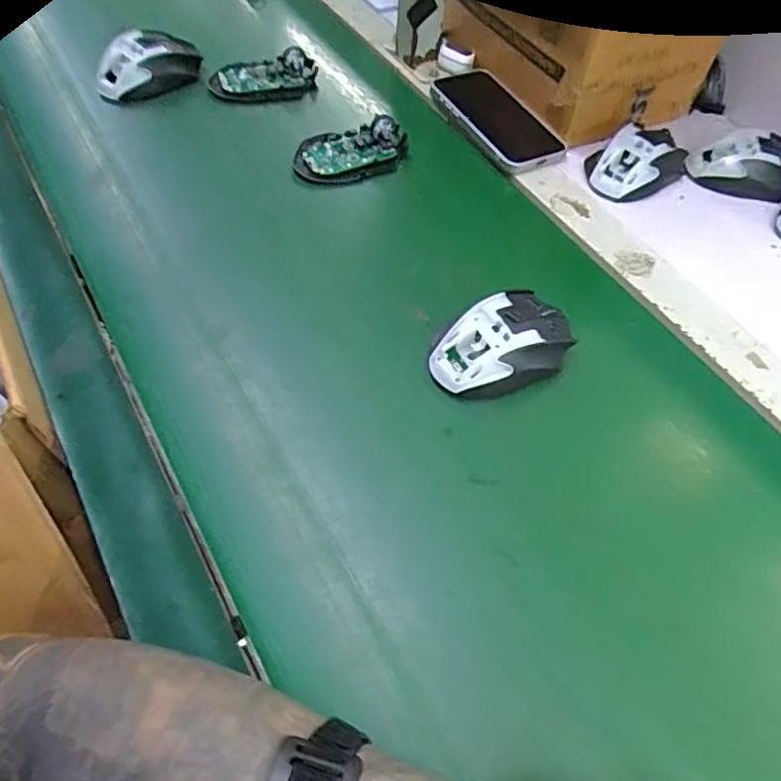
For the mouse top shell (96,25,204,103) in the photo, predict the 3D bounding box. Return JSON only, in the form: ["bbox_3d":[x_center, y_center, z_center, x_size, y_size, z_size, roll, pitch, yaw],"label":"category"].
[{"bbox_3d":[-0.261,-0.351,0.629,0.111,0.039,0.080,-16,60,-13],"label":"mouse top shell"}]

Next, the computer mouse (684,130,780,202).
[{"bbox_3d":[0.365,-0.232,0.597,0.112,0.036,0.069,14,58,6],"label":"computer mouse"}]

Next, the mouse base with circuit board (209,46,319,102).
[{"bbox_3d":[-0.138,-0.343,0.636,0.111,0.024,0.063,-7,58,-8],"label":"mouse base with circuit board"}]

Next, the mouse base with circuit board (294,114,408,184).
[{"bbox_3d":[-0.037,-0.239,0.576,0.110,0.023,0.067,-8,58,-8],"label":"mouse base with circuit board"}]

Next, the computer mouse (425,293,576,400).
[{"bbox_3d":[0.087,-0.035,0.448,0.111,0.038,0.065,-25,62,-18],"label":"computer mouse"}]

